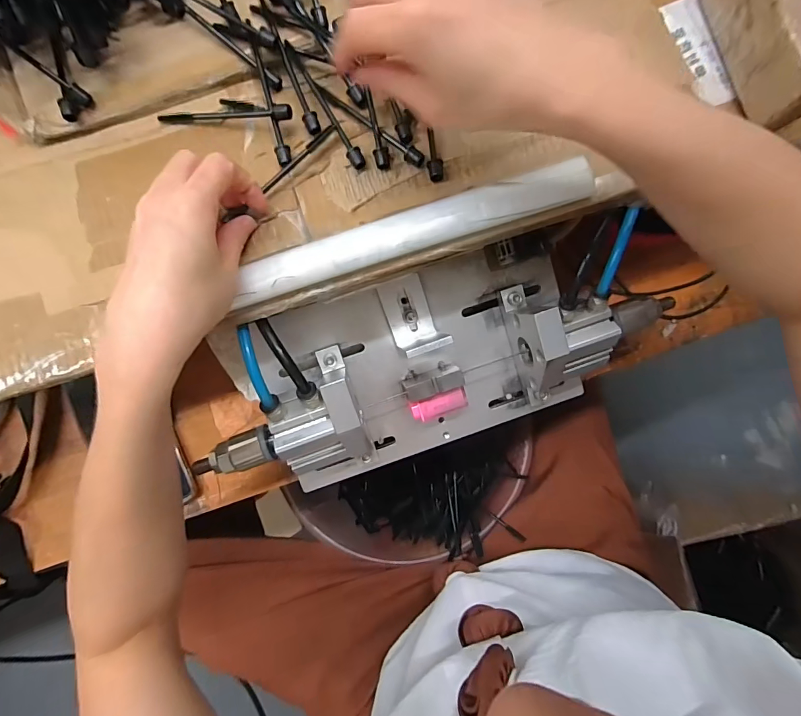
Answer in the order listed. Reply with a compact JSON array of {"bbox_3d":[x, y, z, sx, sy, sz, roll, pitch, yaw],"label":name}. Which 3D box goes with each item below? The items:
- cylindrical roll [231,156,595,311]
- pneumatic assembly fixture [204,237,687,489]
[{"bbox_3d":[0.011,-0.085,0.273,0.240,0.017,0.025,-19,79,-3],"label":"cylindrical roll"},{"bbox_3d":[0.021,-0.001,0.343,0.374,0.111,0.145,-20,79,-3],"label":"pneumatic assembly fixture"}]

